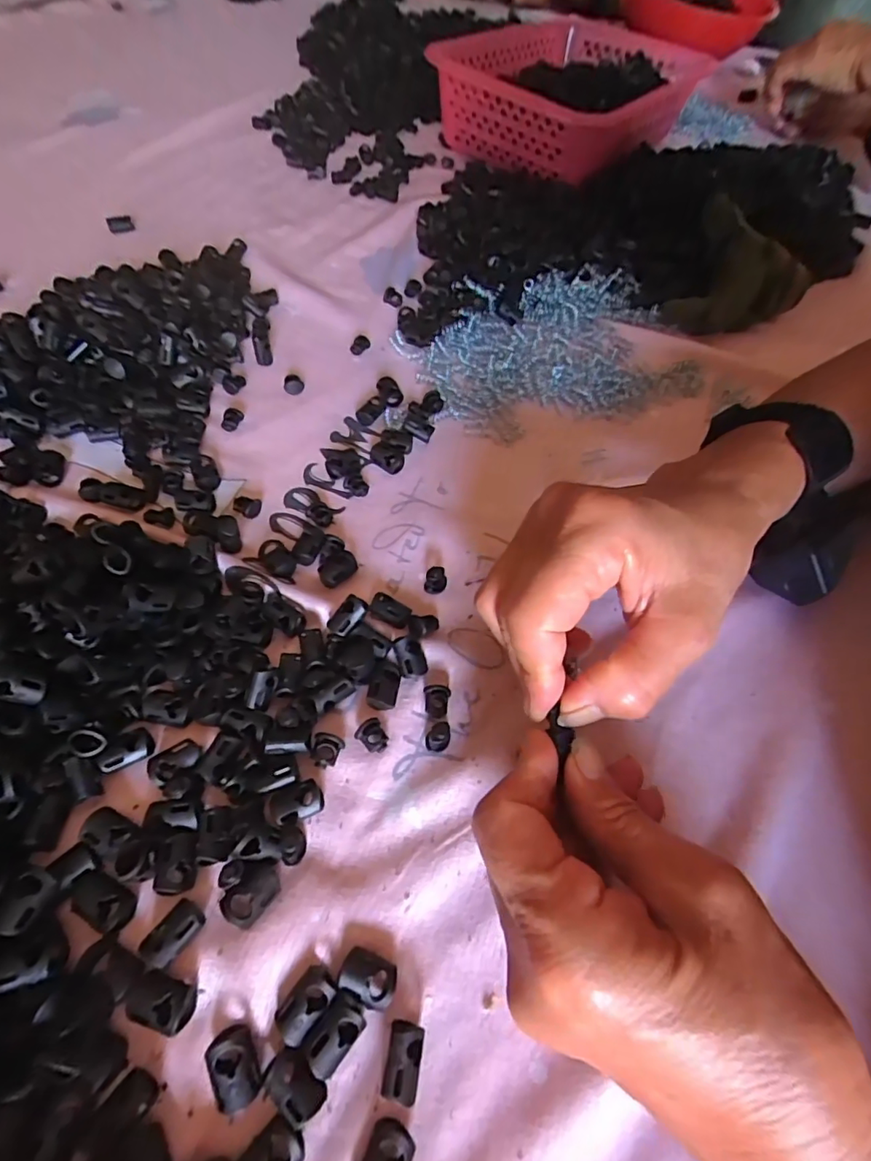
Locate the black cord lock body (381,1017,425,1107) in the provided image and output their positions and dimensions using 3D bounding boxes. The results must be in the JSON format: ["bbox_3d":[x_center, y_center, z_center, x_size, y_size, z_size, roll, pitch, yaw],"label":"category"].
[{"bbox_3d":[-0.011,0.159,0.175,0.011,0.012,0.019,10,57,1],"label":"black cord lock body"}]

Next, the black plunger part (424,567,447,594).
[{"bbox_3d":[0.000,0.000,0.276,0.011,0.012,0.011,8,57,0],"label":"black plunger part"}]

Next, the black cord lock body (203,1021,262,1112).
[{"bbox_3d":[-0.065,0.157,0.170,0.014,0.008,0.020,-20,61,-17],"label":"black cord lock body"}]

